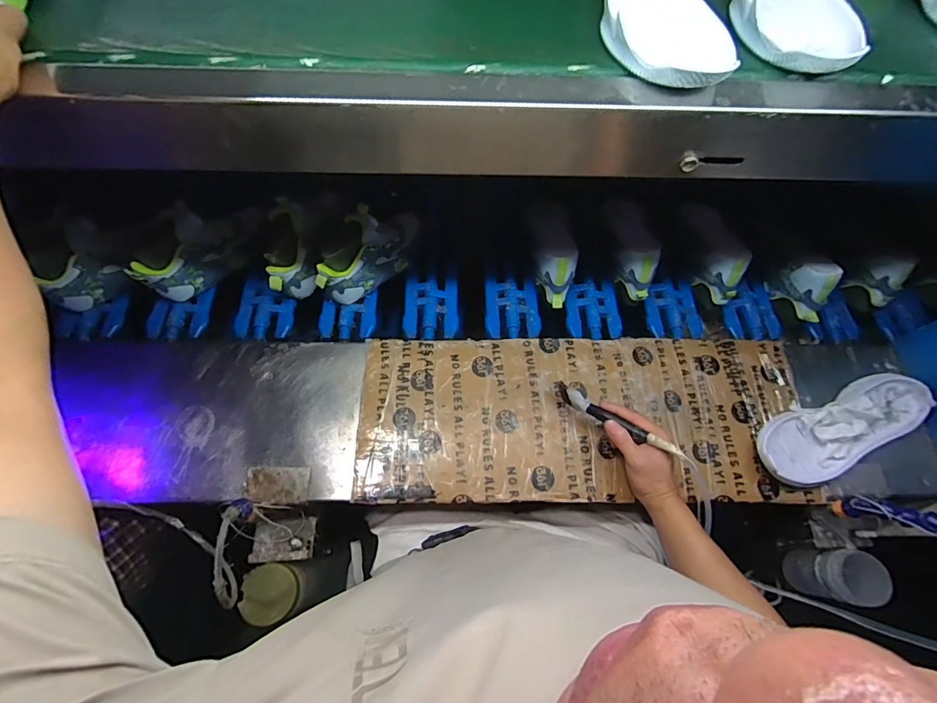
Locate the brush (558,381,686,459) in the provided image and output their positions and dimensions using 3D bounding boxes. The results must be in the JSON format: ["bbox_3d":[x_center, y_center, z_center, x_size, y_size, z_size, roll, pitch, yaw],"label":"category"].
[{"bbox_3d":[0.197,0.090,0.587,0.180,0.018,0.020,29,68,33],"label":"brush"}]

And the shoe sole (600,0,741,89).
[{"bbox_3d":[0.168,-0.323,0.397,0.095,0.043,0.230,-4,70,-2],"label":"shoe sole"}]

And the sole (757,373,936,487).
[{"bbox_3d":[0.534,0.114,0.631,0.273,0.047,0.103,-20,70,-8],"label":"sole"}]

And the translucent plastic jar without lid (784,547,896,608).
[{"bbox_3d":[0.556,0.340,0.667,0.068,0.117,0.070,0,70,-1],"label":"translucent plastic jar without lid"}]

